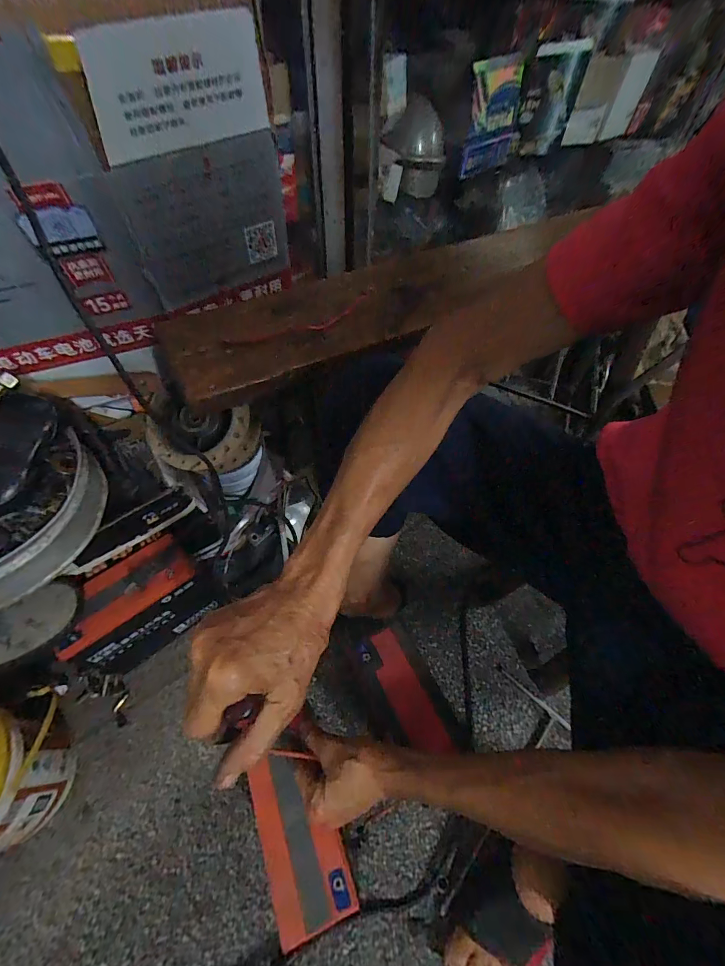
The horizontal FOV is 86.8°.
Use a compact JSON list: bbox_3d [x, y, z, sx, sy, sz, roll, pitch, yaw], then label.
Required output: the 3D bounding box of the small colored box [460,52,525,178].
[{"bbox_3d":[0.226,-0.643,0.676,0.028,0.147,0.163,32,58,25],"label":"small colored box"}]

